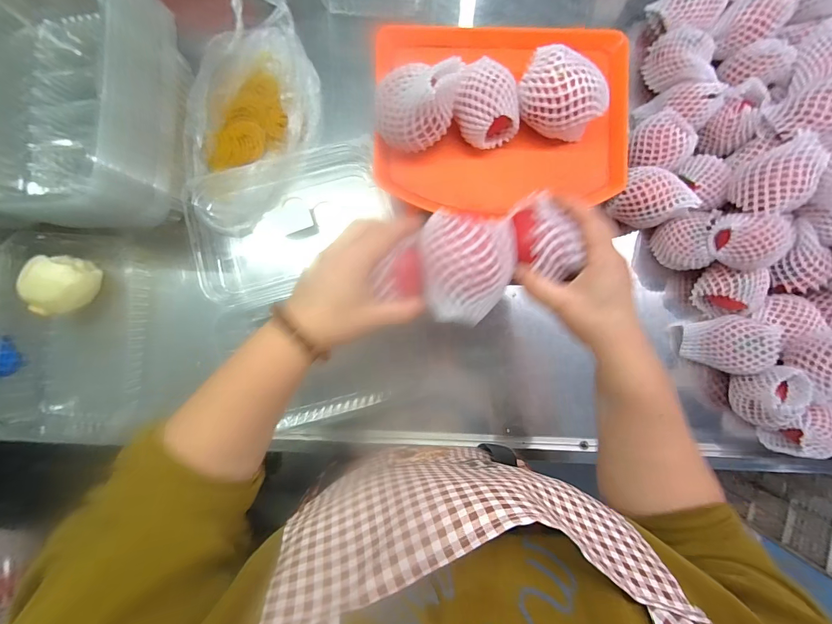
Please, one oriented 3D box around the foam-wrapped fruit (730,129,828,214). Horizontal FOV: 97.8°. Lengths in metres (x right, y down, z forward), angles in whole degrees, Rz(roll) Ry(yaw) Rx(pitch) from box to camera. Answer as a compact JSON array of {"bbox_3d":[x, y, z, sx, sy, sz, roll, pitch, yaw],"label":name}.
[{"bbox_3d":[0.433,-0.160,0.440,0.080,0.077,0.074,0,90,0],"label":"foam-wrapped fruit"}]

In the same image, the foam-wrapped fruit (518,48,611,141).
[{"bbox_3d":[0.155,-0.229,0.387,0.089,0.055,0.065,26,90,0],"label":"foam-wrapped fruit"}]

